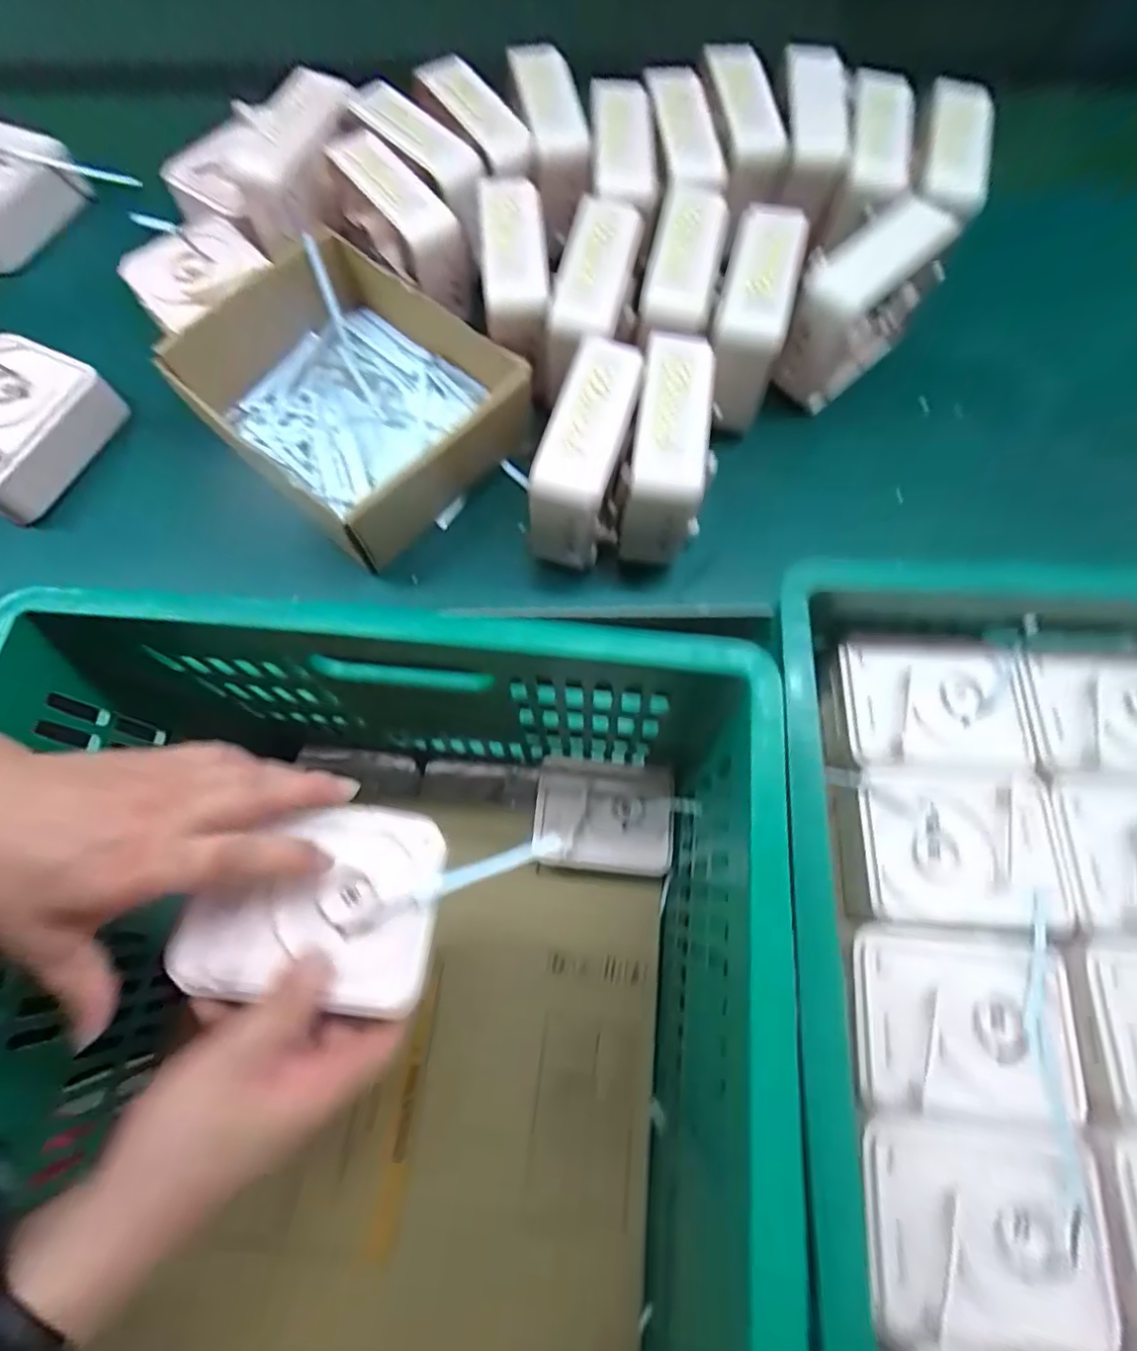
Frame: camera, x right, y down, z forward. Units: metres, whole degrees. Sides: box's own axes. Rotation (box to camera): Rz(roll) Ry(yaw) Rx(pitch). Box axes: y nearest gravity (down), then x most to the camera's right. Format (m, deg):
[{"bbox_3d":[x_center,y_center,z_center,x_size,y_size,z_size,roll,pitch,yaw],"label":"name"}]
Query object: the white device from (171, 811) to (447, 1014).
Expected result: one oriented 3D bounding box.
[{"bbox_3d":[-0.132,0.119,0.321,0.119,0.028,0.098,6,70,2],"label":"white device"}]

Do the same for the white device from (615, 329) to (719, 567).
[{"bbox_3d":[0.067,-0.149,0.425,0.050,0.106,0.124,9,70,3],"label":"white device"}]

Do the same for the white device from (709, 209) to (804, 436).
[{"bbox_3d":[0.130,-0.256,0.454,0.055,0.087,0.148,14,71,5],"label":"white device"}]

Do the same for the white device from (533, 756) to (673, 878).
[{"bbox_3d":[0.031,0.129,0.555,0.122,0.023,0.095,6,70,2],"label":"white device"}]

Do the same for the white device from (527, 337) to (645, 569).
[{"bbox_3d":[0.011,-0.146,0.423,0.052,0.104,0.124,14,71,5],"label":"white device"}]

